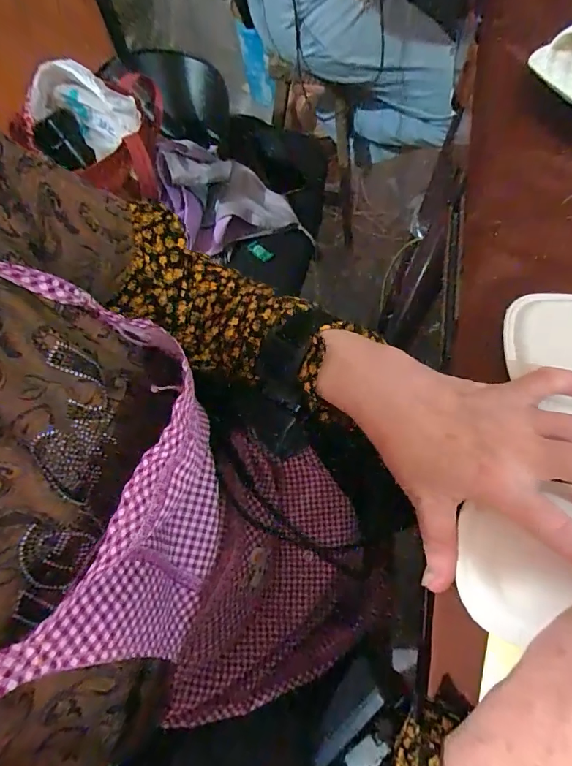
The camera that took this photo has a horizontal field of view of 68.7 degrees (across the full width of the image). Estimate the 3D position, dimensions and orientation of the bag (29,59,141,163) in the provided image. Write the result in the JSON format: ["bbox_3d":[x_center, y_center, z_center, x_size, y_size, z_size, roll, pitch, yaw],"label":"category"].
[{"bbox_3d":[-0.300,-0.413,0.631,0.132,0.129,0.050,39,47,-29],"label":"bag"}]

